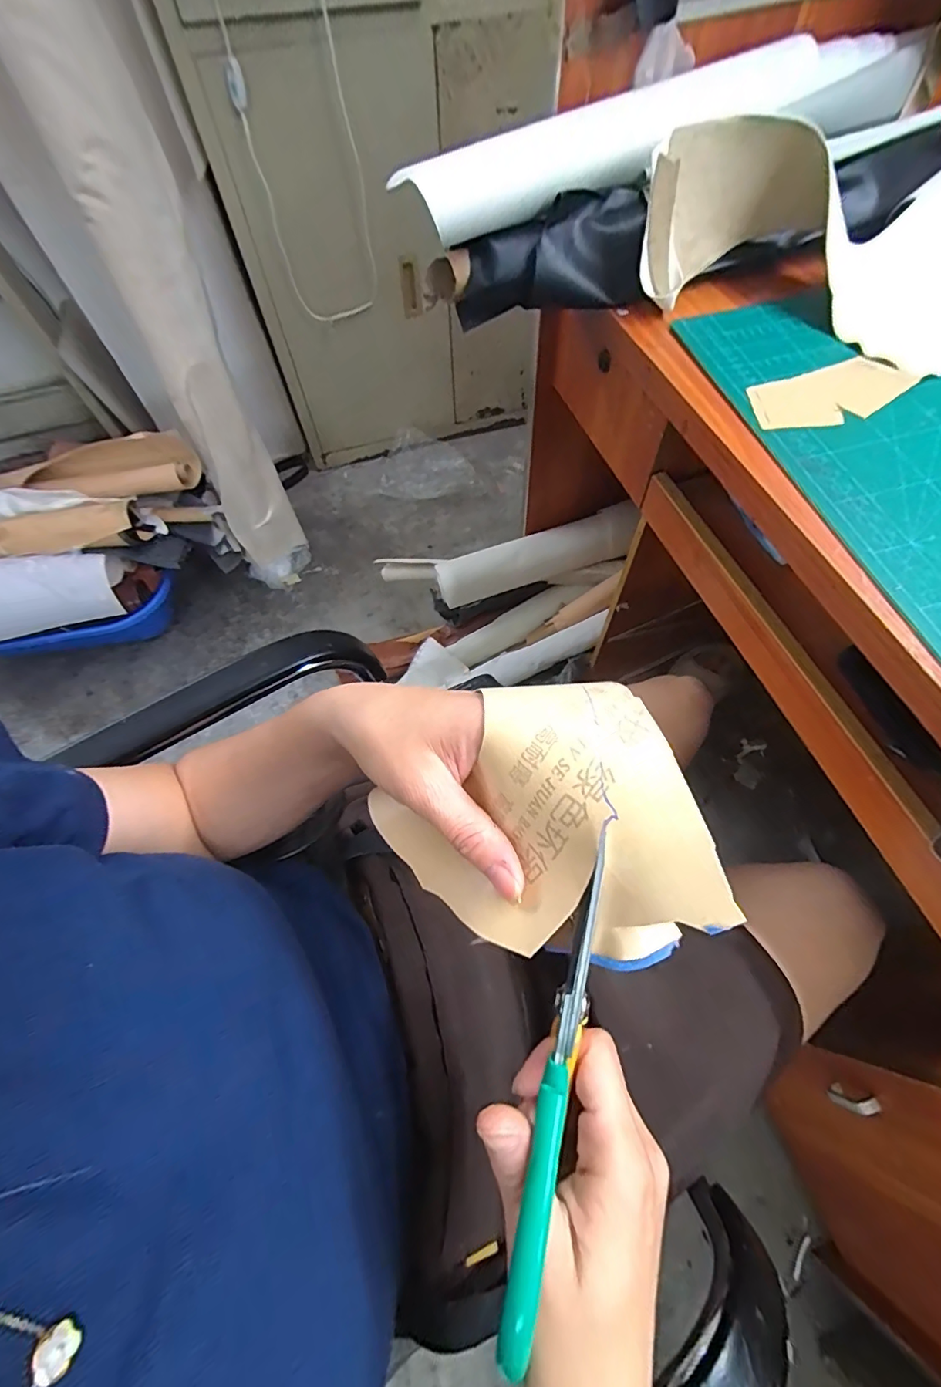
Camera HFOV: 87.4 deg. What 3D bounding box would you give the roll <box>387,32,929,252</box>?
[{"bbox_3d":[0.192,-0.532,0.470,0.519,0.058,0.058,-19,65,-6],"label":"roll"}]

